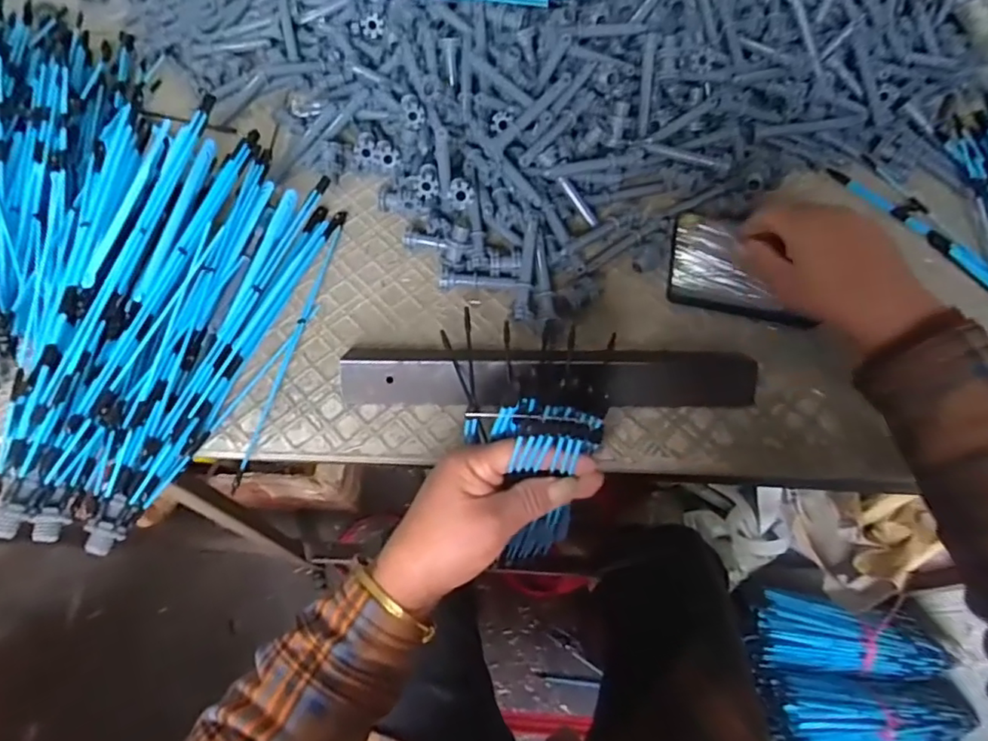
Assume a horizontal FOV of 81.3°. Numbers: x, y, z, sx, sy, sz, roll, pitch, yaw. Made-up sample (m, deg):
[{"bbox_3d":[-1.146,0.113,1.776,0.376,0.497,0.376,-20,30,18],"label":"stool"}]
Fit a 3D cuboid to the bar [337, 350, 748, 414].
[{"bbox_3d":[0.043,0.007,0.441,0.310,0.027,0.043,-1,64,-2],"label":"bar"}]

